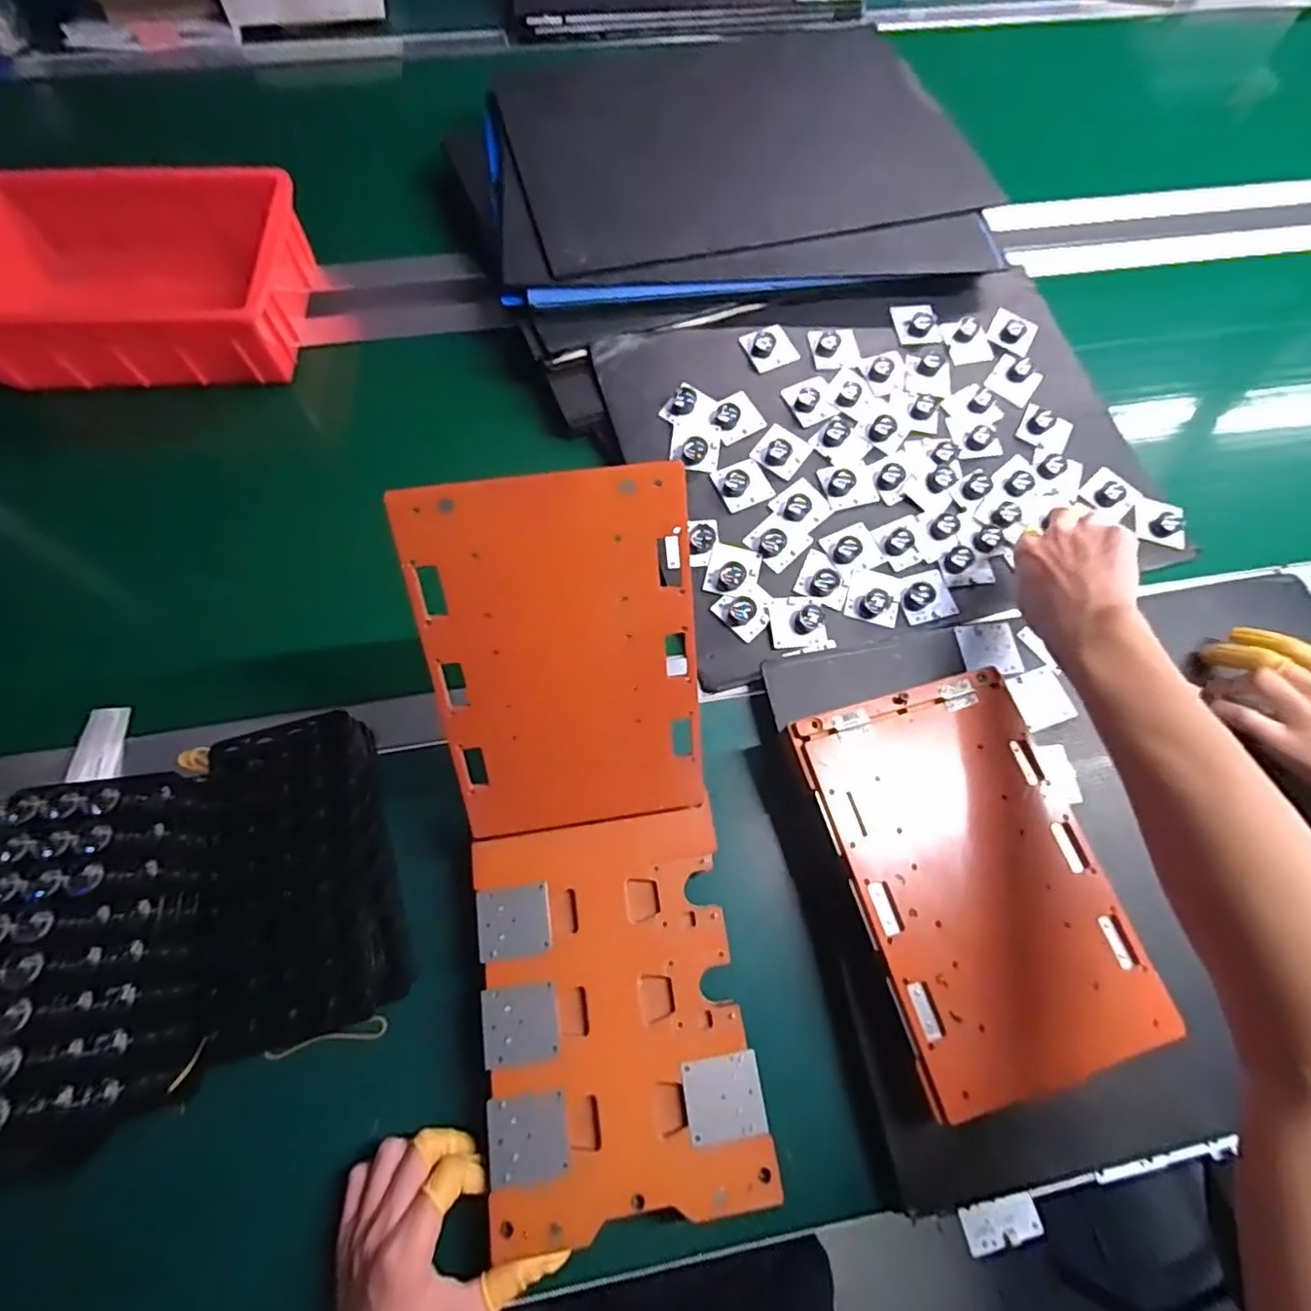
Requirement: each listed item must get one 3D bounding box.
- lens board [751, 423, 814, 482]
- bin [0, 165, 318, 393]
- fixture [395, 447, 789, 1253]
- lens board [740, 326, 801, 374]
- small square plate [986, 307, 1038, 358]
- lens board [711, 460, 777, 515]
[{"bbox_3d":[0.121,-0.198,0.603,0.044,0.011,0.049,34,71,11],"label":"lens board"},{"bbox_3d":[-0.496,-0.364,0.612,0.296,0.079,0.190,-4,68,-4],"label":"bin"},{"bbox_3d":[-0.036,0.109,0.394,0.166,0.101,0.418,-8,95,-5],"label":"fixture"},{"bbox_3d":[0.116,-0.311,0.639,0.050,0.019,0.039,-26,71,-12],"label":"lens board"},{"bbox_3d":[0.374,-0.337,0.663,0.046,0.018,0.041,21,69,6],"label":"small square plate"},{"bbox_3d":[0.083,-0.161,0.591,0.048,0.013,0.045,-24,71,-11],"label":"lens board"}]

